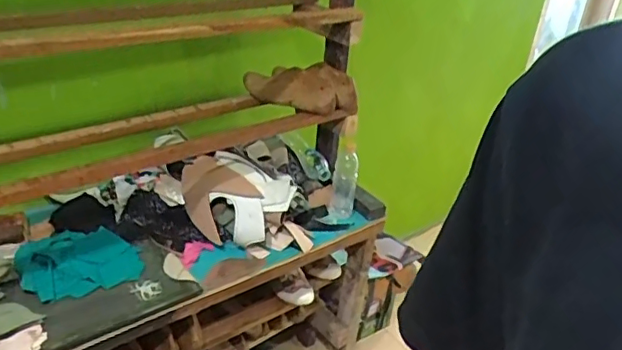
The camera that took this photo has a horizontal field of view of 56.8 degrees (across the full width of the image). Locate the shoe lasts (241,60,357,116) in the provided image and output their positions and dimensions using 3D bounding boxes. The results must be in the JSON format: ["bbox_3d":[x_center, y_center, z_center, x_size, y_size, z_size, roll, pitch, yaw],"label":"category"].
[{"bbox_3d":[-0.025,-0.195,1.295,0.260,0.084,0.076,6,29,0],"label":"shoe lasts"}]

